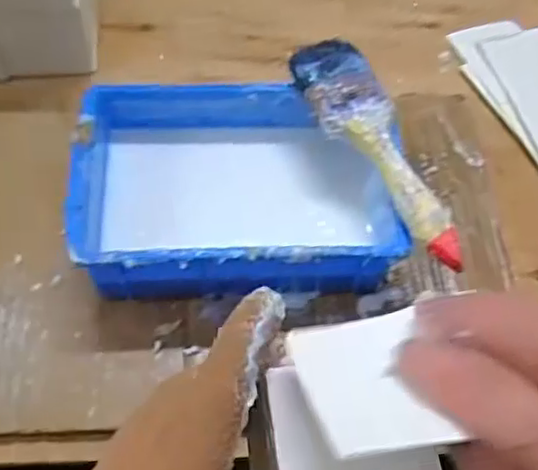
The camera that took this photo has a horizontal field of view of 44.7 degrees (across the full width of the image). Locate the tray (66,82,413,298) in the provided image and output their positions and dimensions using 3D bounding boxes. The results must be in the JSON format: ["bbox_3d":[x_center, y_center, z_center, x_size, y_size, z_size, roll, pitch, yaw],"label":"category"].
[{"bbox_3d":[-0.021,-0.027,0.431,0.194,0.068,0.132,-1,57,-3],"label":"tray"}]

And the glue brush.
[{"bbox_3d":[0.066,-0.058,0.404,0.048,0.016,0.181,-19,62,-14],"label":"glue brush"}]

